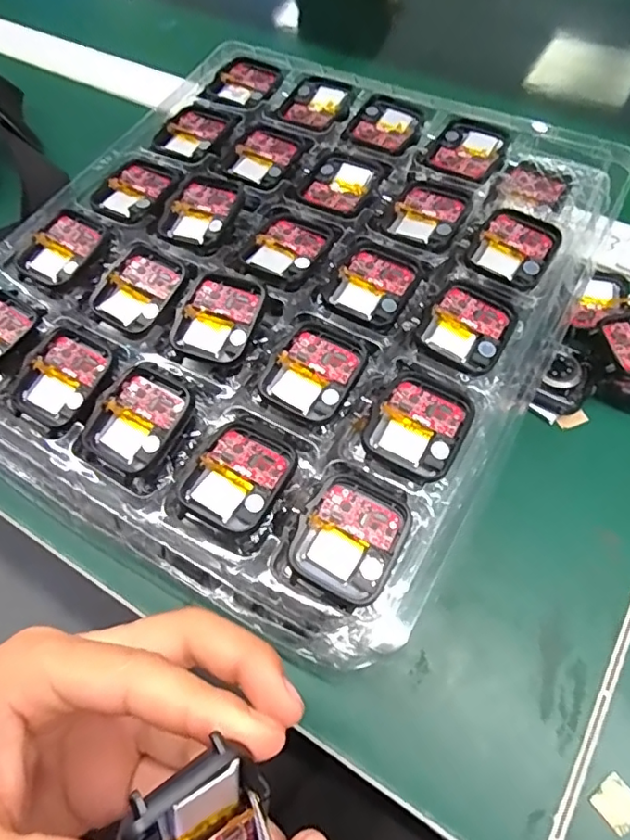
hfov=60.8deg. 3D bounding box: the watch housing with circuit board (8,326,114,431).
[{"bbox_3d":[-0.112,-0.019,0.238,0.036,0.006,0.044,34,69,19],"label":"watch housing with circuit board"}]

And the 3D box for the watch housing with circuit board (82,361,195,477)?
[{"bbox_3d":[-0.074,-0.002,0.227,0.035,0.005,0.045,30,68,18],"label":"watch housing with circuit board"}]

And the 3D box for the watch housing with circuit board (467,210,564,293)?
[{"bbox_3d":[0.099,-0.085,0.264,0.036,0.007,0.042,32,68,18],"label":"watch housing with circuit board"}]

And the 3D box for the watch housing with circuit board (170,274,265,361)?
[{"bbox_3d":[-0.044,-0.048,0.246,0.037,0.007,0.038,14,64,11],"label":"watch housing with circuit board"}]

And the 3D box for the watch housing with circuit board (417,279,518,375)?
[{"bbox_3d":[0.070,-0.043,0.243,0.037,0.006,0.041,31,68,18],"label":"watch housing with circuit board"}]

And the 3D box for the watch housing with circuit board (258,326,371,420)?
[{"bbox_3d":[0.001,-0.021,0.233,0.036,0.004,0.043,32,68,18],"label":"watch housing with circuit board"}]

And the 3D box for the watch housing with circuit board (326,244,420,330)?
[{"bbox_3d":[0.028,-0.063,0.254,0.034,0.004,0.042,26,67,16],"label":"watch housing with circuit board"}]

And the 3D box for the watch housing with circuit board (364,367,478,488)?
[{"bbox_3d":[0.044,0.002,0.224,0.039,0.005,0.044,31,68,18],"label":"watch housing with circuit board"}]

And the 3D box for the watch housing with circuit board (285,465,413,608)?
[{"bbox_3d":[0.014,0.044,0.203,0.038,0.008,0.046,28,67,17],"label":"watch housing with circuit board"}]

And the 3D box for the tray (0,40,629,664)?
[{"bbox_3d":[-0.013,-0.078,0.275,0.264,0.037,0.304,28,67,17],"label":"tray"}]

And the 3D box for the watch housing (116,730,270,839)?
[{"bbox_3d":[-0.029,0.110,0.139,0.038,0.047,0.008,-10,16,-38],"label":"watch housing"}]

